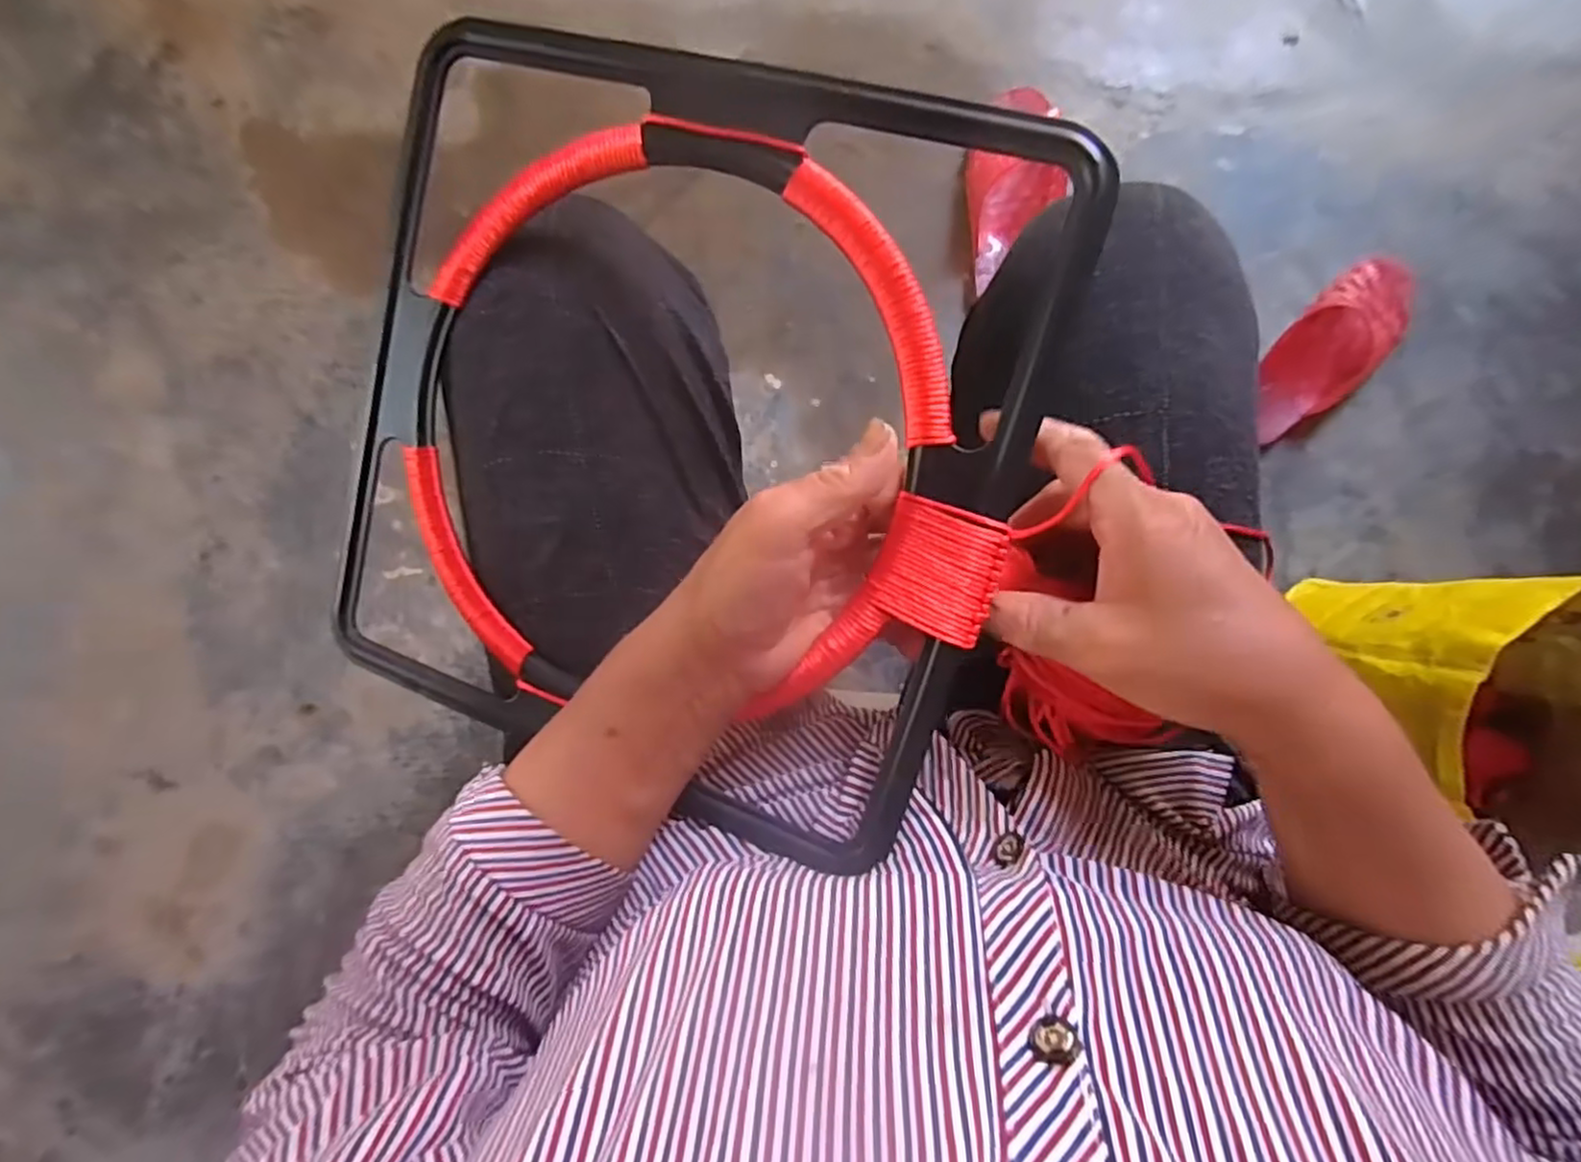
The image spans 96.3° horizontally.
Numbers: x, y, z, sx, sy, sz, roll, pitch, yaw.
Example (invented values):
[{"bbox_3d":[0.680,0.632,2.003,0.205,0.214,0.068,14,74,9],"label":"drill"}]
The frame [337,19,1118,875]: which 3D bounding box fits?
[{"bbox_3d":[-0.060,-0.063,0.328,0.319,0.015,0.329,18,100,13],"label":"frame"}]

